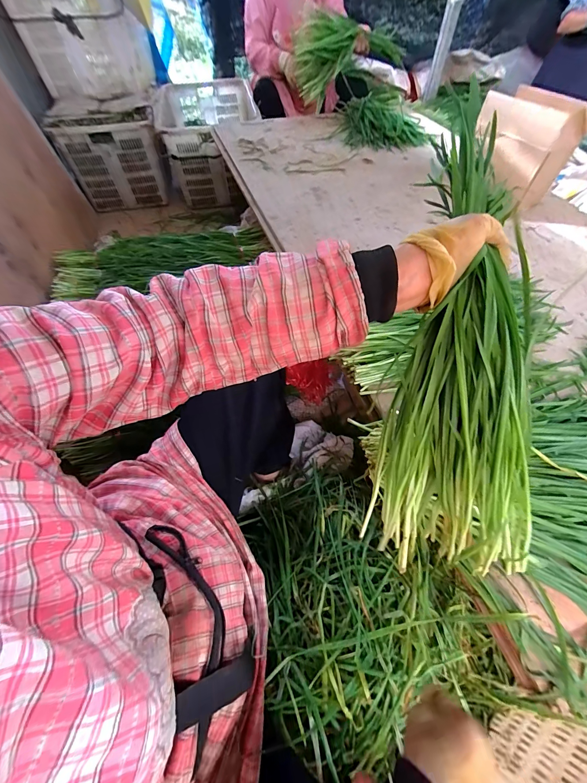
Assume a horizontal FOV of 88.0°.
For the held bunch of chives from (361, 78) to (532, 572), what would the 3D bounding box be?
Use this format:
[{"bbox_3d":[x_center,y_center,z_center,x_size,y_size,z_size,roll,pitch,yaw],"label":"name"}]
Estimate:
[{"bbox_3d":[0.159,-0.043,0.291,0.130,0.067,0.429,3,96,0],"label":"held bunch of chives"}]

